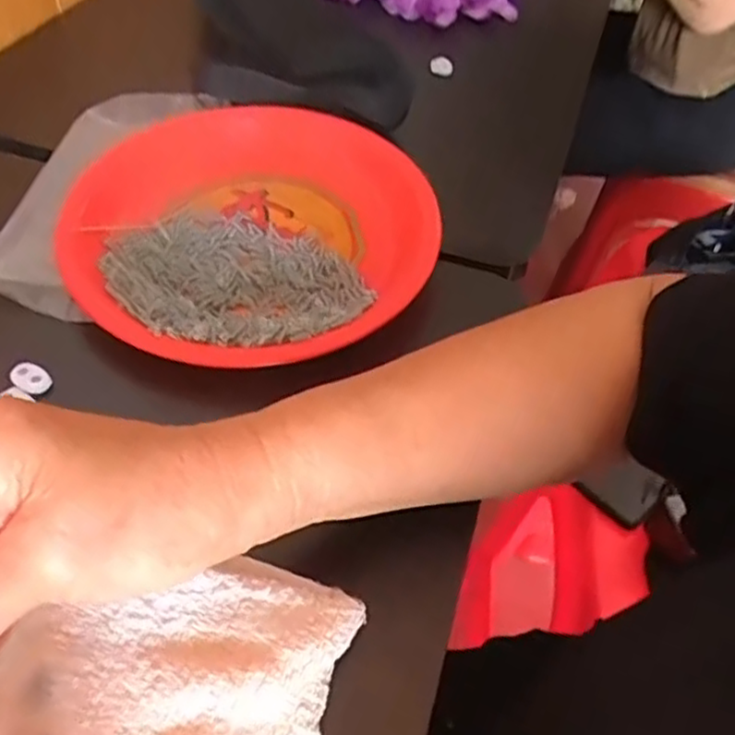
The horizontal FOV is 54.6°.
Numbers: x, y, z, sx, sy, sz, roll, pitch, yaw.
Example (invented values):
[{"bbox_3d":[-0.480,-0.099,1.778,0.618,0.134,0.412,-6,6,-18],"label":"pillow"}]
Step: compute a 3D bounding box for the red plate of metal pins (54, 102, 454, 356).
[{"bbox_3d":[-0.075,-0.089,0.454,0.218,0.048,0.221,2,48,-3],"label":"red plate of metal pins"}]

